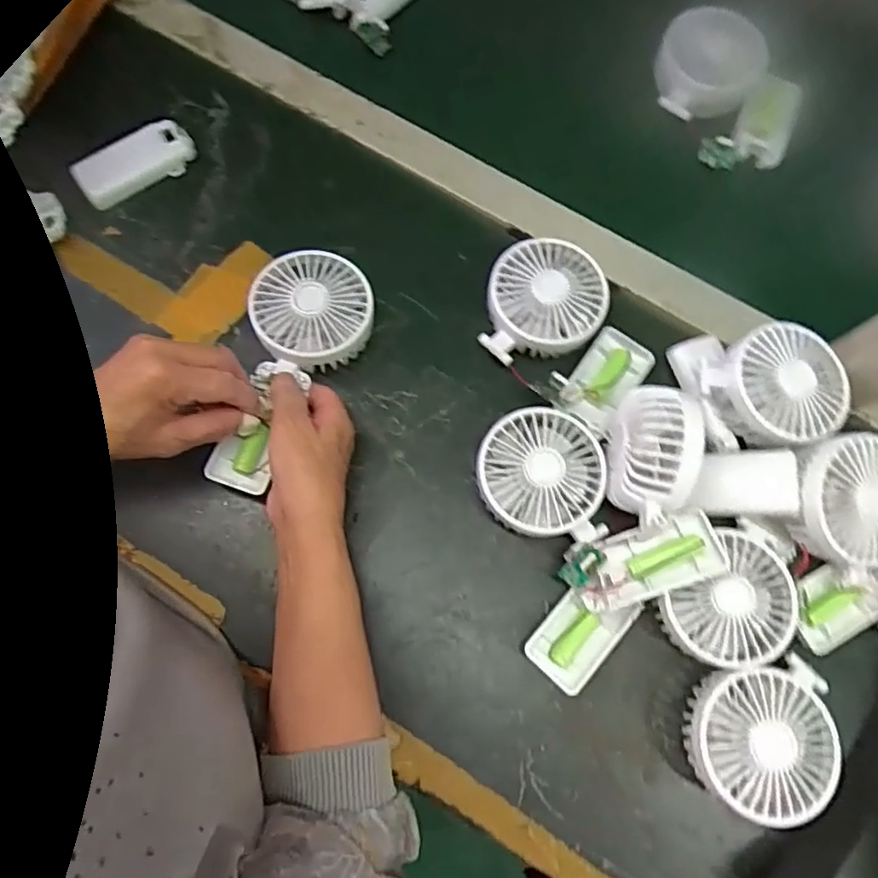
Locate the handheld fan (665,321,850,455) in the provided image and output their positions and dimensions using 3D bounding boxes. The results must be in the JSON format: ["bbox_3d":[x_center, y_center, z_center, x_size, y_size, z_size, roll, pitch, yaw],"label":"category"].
[{"bbox_3d":[0.240,-0.039,0.461,0.101,0.053,0.095,1,74,-2],"label":"handheld fan"}]

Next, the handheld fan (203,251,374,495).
[{"bbox_3d":[-0.111,-0.050,0.454,0.085,0.039,0.185,20,76,4],"label":"handheld fan"}]

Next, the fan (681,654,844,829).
[{"bbox_3d":[0.208,0.193,0.403,0.097,0.045,0.090,-8,74,-4],"label":"fan"}]

